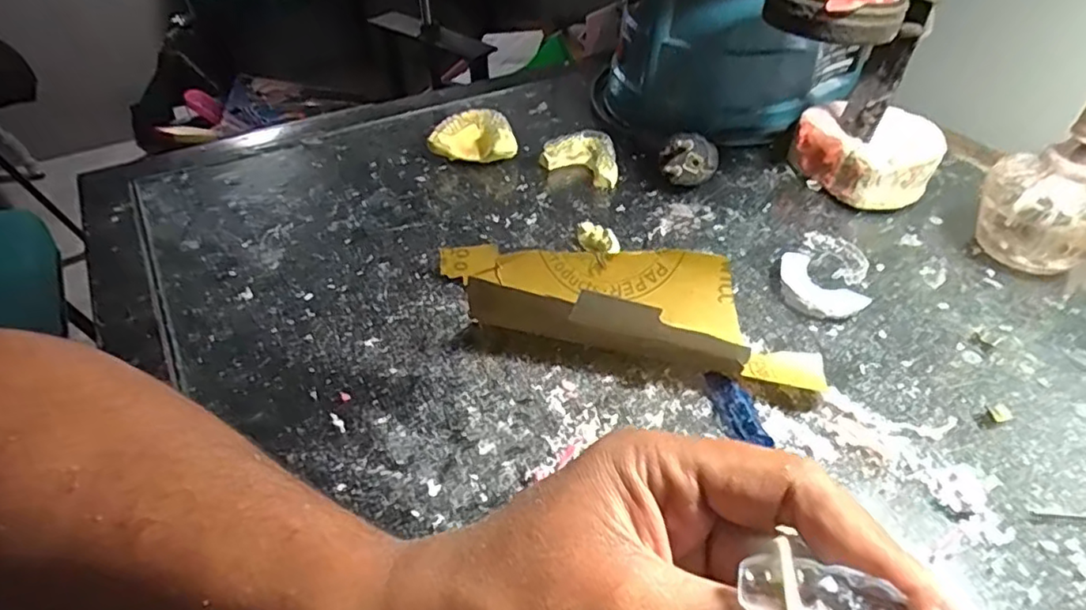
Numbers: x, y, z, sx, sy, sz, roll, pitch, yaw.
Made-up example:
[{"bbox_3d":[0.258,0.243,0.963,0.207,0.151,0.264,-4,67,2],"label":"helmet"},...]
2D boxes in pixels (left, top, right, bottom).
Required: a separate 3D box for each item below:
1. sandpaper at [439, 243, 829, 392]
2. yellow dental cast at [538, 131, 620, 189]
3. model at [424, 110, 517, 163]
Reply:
[{"bbox_3d":[0.041,-0.001,0.330,0.213,0.041,0.075,7,44,7],"label":"sandpaper"},{"bbox_3d":[0.033,-0.111,0.463,0.058,0.022,0.038,23,48,23],"label":"yellow dental cast"},{"bbox_3d":[-0.050,-0.130,0.479,0.062,0.028,0.050,7,44,7],"label":"model"}]

